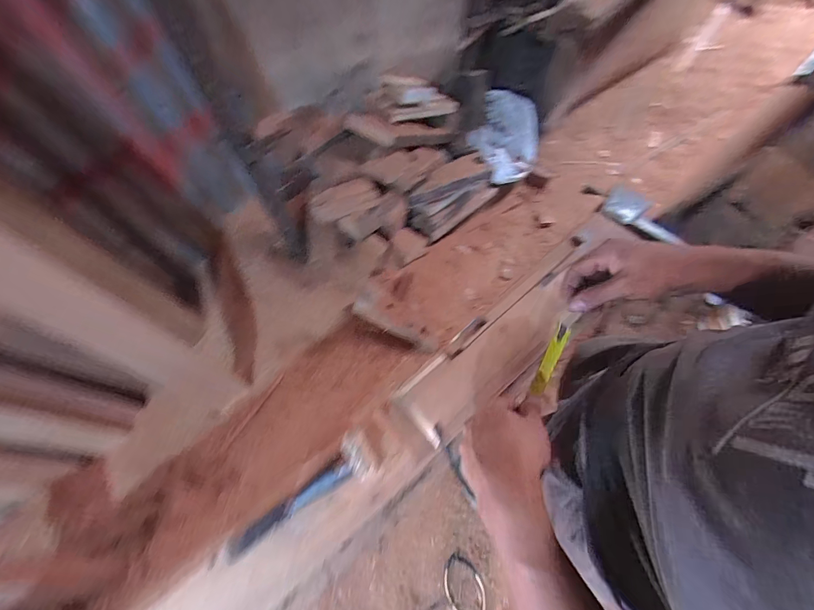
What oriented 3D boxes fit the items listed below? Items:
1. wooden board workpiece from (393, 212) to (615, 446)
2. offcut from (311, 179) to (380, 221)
[{"bbox_3d":[0.174,0.025,0.532,0.420,0.025,0.112,-44,75,-11],"label":"wooden board workpiece"},{"bbox_3d":[-0.192,-0.323,1.118,0.201,0.058,0.090,-27,71,-12],"label":"offcut"}]

